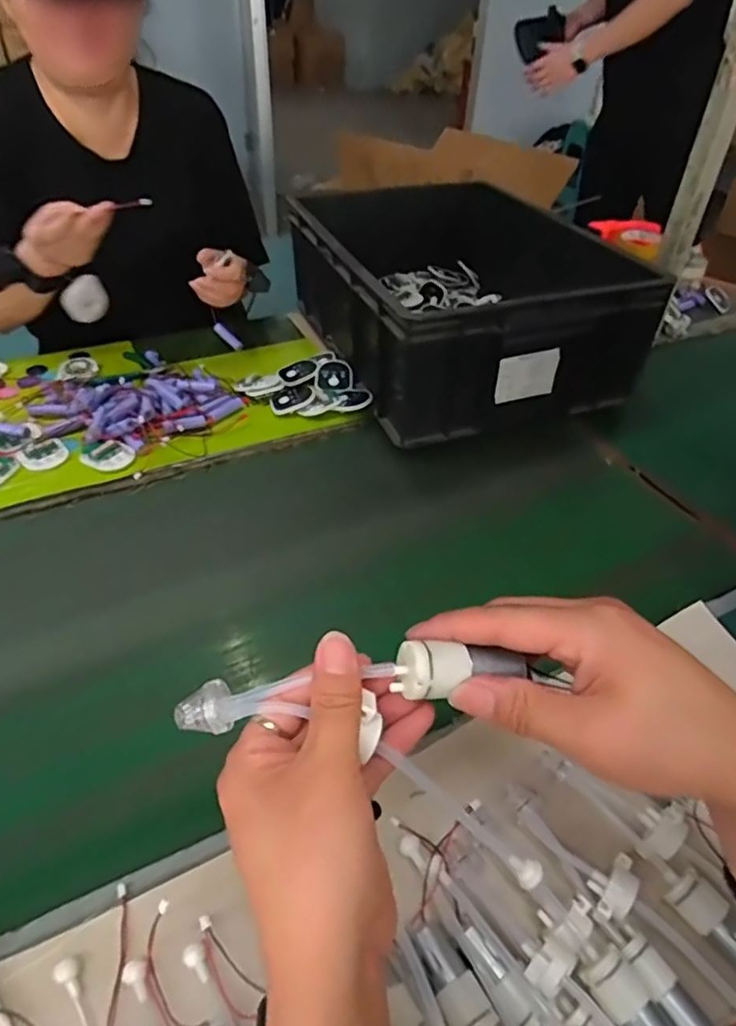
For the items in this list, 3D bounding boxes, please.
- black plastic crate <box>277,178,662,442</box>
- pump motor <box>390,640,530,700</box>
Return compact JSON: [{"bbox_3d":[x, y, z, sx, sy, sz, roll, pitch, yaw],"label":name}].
[{"bbox_3d":[0.124,-0.328,0.904,0.369,0.169,0.503,-12,45,-16],"label":"black plastic crate"},{"bbox_3d":[0.044,0.072,0.290,0.062,0.022,0.024,-2,42,-11],"label":"pump motor"}]

